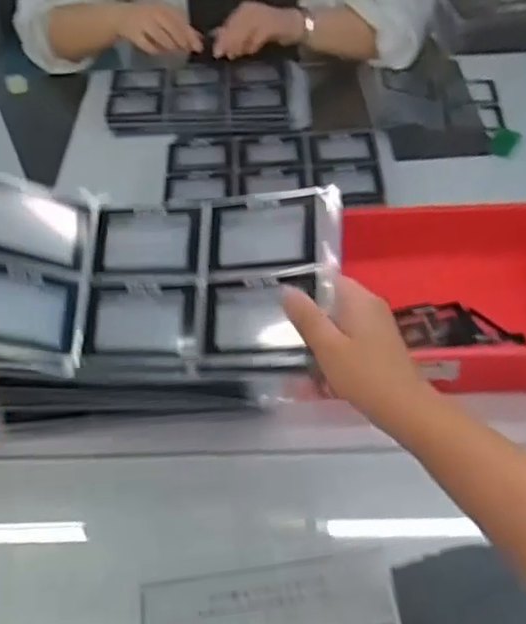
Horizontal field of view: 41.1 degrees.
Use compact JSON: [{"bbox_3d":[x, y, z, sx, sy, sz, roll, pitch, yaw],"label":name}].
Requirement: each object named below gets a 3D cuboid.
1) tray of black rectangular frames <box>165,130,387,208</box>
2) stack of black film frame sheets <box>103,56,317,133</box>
[{"bbox_3d":[0.013,-0.185,0.903,0.271,0.007,0.148,-3,51,0],"label":"tray of black rectangular frames"},{"bbox_3d":[-0.084,-0.331,1.076,0.305,0.025,0.161,-4,48,0],"label":"stack of black film frame sheets"}]

